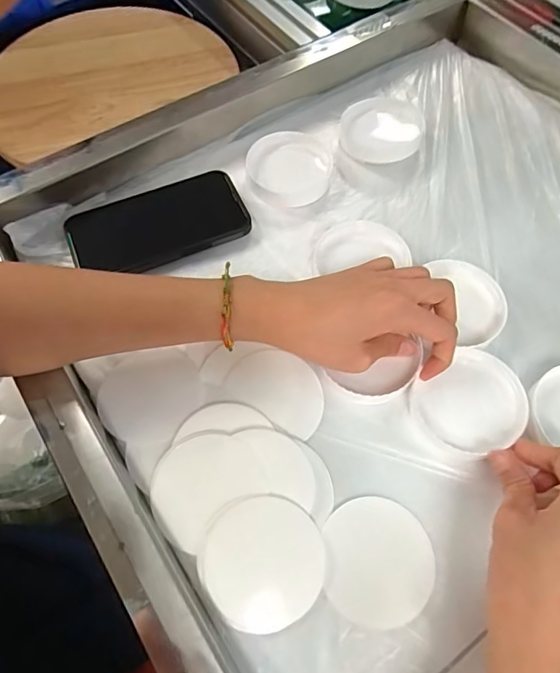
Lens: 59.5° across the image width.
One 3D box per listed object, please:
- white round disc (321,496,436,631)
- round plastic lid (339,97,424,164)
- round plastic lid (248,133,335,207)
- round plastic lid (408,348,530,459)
[{"bbox_3d":[0.062,0.139,0.306,0.065,0.004,0.071,-2,67,4],"label":"white round disc"},{"bbox_3d":[0.099,-0.202,0.479,0.077,0.011,0.081,0,63,0],"label":"round plastic lid"},{"bbox_3d":[0.010,-0.157,0.453,0.074,0.018,0.083,2,63,1],"label":"round plastic lid"},{"bbox_3d":[0.136,0.049,0.349,0.076,0.012,0.067,-32,66,-14],"label":"round plastic lid"}]

